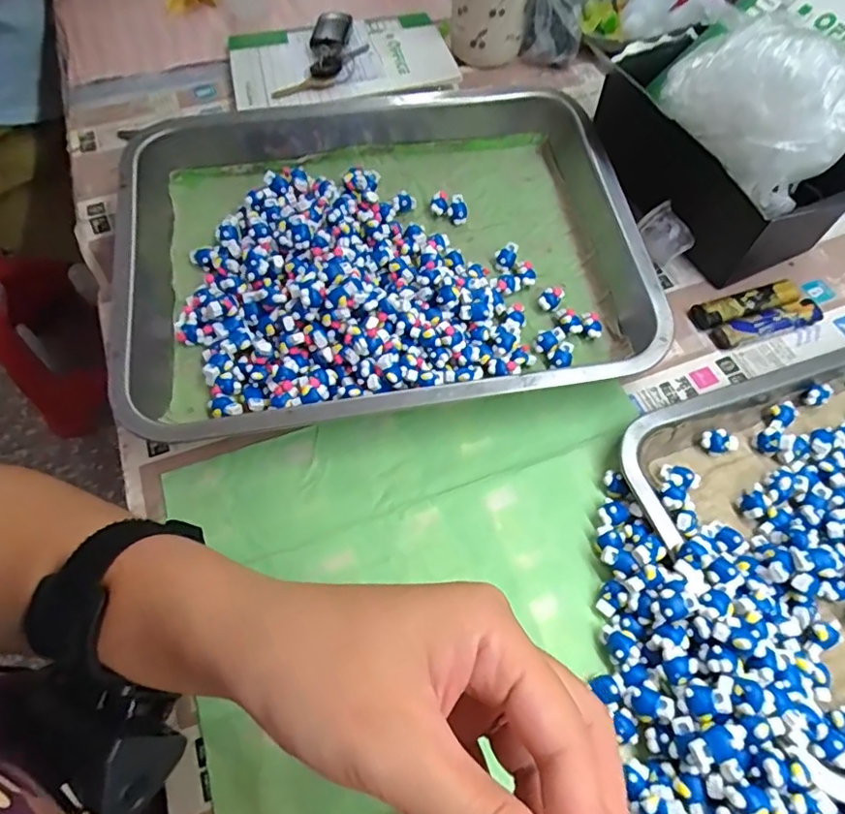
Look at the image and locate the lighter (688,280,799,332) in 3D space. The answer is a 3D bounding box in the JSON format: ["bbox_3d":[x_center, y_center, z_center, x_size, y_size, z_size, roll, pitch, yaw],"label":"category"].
[{"bbox_3d":[0.238,-0.075,0.404,0.083,0.012,0.020,-16,62,-9],"label":"lighter"}]

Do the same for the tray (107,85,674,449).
[{"bbox_3d":[-0.043,-0.116,0.401,0.377,0.054,0.290,-10,61,-6],"label":"tray"}]

